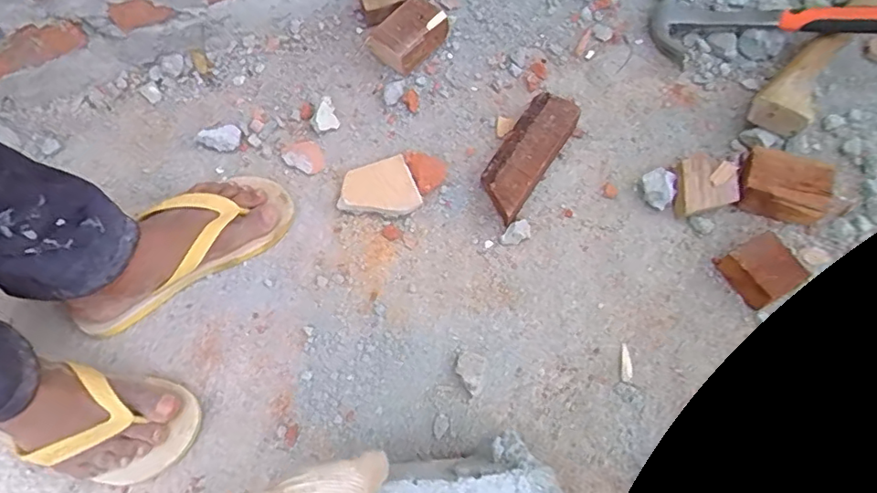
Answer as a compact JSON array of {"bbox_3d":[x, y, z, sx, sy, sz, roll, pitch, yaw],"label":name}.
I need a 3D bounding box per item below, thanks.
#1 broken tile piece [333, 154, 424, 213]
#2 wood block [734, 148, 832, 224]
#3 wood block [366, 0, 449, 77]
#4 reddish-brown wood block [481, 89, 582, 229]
[{"bbox_3d":[-0.068,-0.063,0.608,0.086,0.019,0.072,-12,69,-3],"label":"broken tile piece"},{"bbox_3d":[0.338,-0.059,0.538,0.075,0.032,0.057,20,72,13],"label":"wood block"},{"bbox_3d":[-0.034,-0.258,0.669,0.090,0.042,0.065,-42,71,-11],"label":"wood block"},{"bbox_3d":[0.097,-0.098,0.592,0.059,0.041,0.147,31,75,16],"label":"reddish-brown wood block"}]

